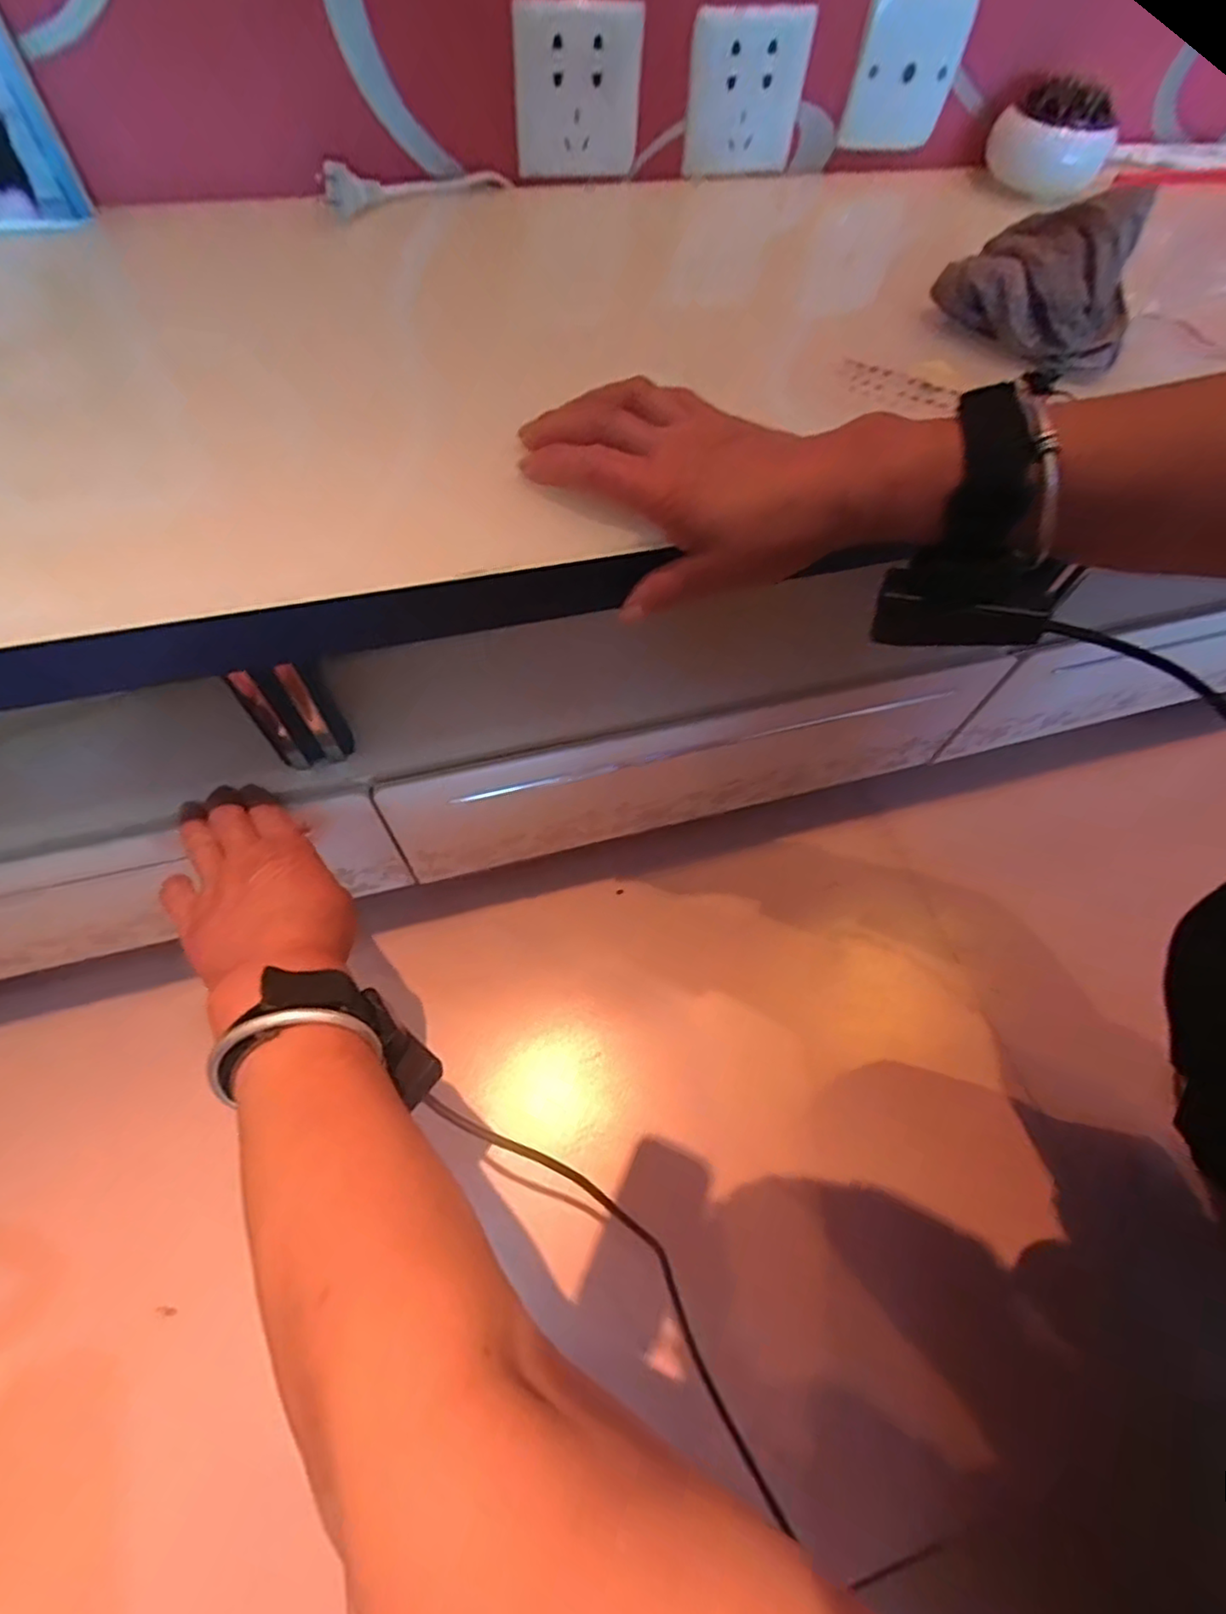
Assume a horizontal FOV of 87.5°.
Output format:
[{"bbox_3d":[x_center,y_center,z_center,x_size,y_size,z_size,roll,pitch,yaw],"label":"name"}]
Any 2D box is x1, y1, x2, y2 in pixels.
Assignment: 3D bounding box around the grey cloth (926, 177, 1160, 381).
[{"bbox_3d":[0.261,-0.320,0.380,0.113,0.063,0.089,6,62,0],"label":"grey cloth"}]

